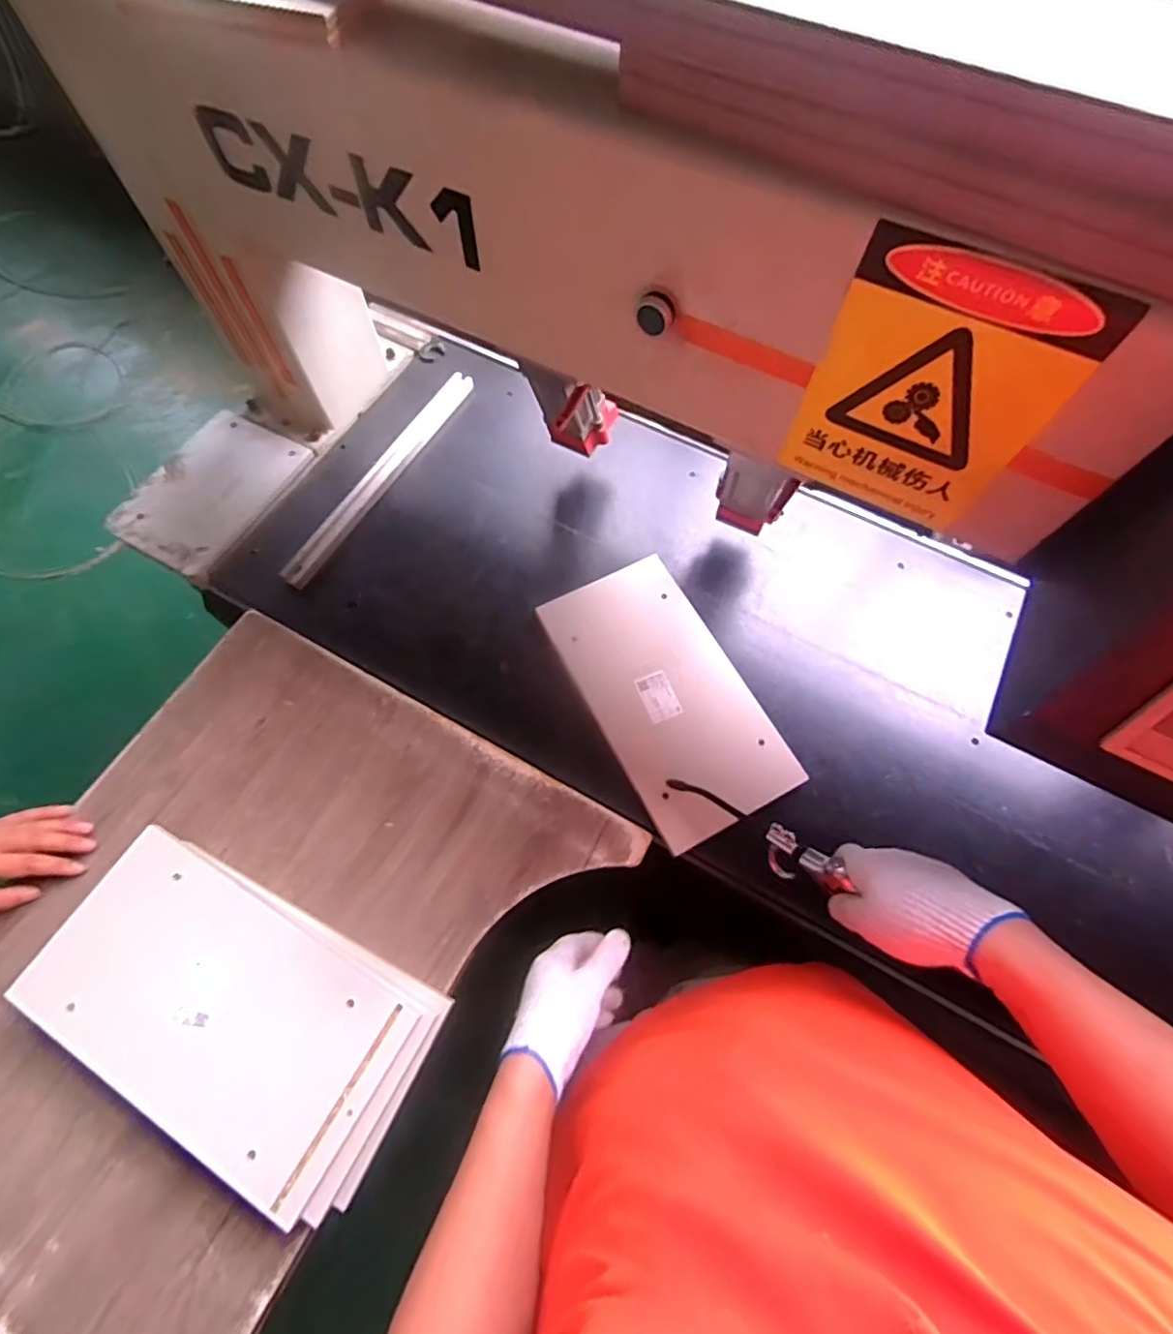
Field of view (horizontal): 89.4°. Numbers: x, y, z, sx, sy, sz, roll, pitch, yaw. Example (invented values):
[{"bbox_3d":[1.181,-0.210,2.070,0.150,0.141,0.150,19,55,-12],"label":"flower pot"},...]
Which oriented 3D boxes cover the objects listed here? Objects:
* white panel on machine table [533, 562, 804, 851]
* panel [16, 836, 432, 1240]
[{"bbox_3d":[0.097,0.030,0.729,0.181,0.021,0.340,-26,71,-10],"label":"white panel on machine table"},{"bbox_3d":[-0.349,0.319,0.559,0.334,0.016,0.181,29,71,10],"label":"panel"}]

